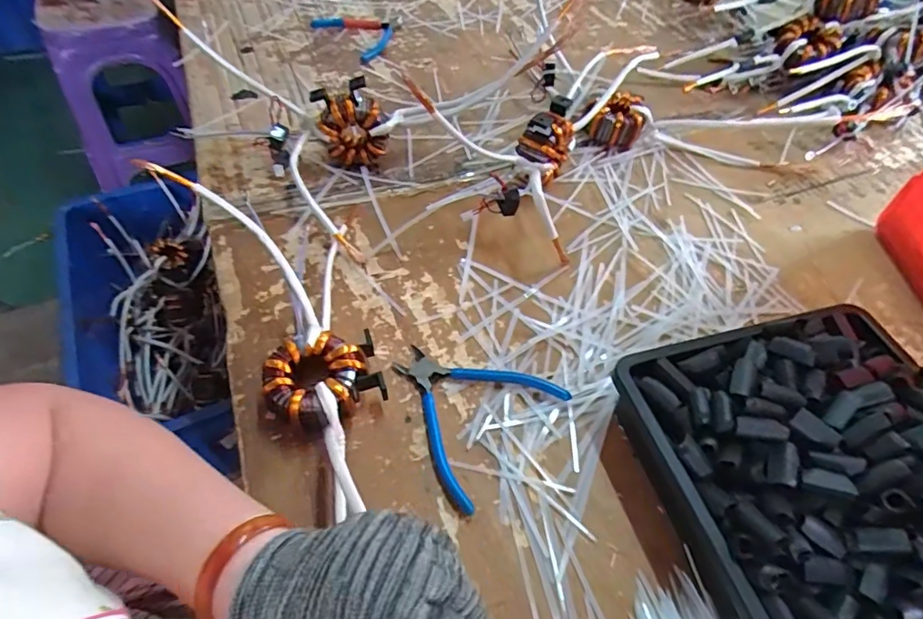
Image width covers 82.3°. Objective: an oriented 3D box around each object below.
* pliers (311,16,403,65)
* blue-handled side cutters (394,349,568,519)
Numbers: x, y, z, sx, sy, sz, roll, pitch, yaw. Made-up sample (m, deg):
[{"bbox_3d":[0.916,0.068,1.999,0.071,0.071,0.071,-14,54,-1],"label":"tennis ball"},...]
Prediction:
[{"bbox_3d":[-0.147,-0.434,0.834,0.145,0.026,0.131,39,59,23],"label":"pliers"},{"bbox_3d":[0.000,0.079,0.454,0.133,0.009,0.135,35,58,21],"label":"blue-handled side cutters"}]

